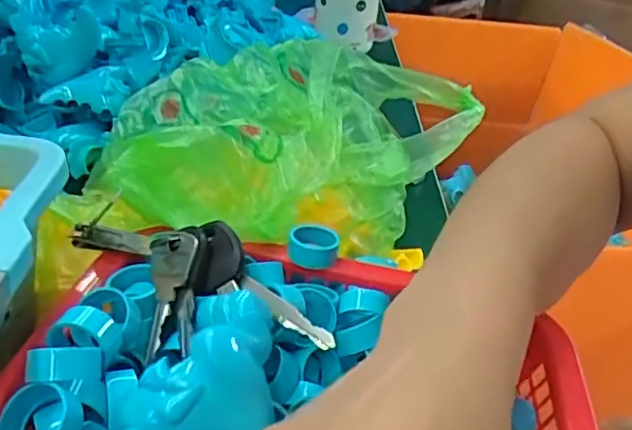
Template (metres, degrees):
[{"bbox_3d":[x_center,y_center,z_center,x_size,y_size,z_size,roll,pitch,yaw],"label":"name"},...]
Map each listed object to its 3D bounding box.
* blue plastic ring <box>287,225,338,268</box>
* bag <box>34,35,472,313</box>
[{"bbox_3d":[-0.001,0.016,0.311,0.023,0.014,0.025,5,34,-4],"label":"blue plastic ring"},{"bbox_3d":[-0.012,-0.046,0.394,0.329,0.074,0.165,-15,40,-30],"label":"bag"}]

